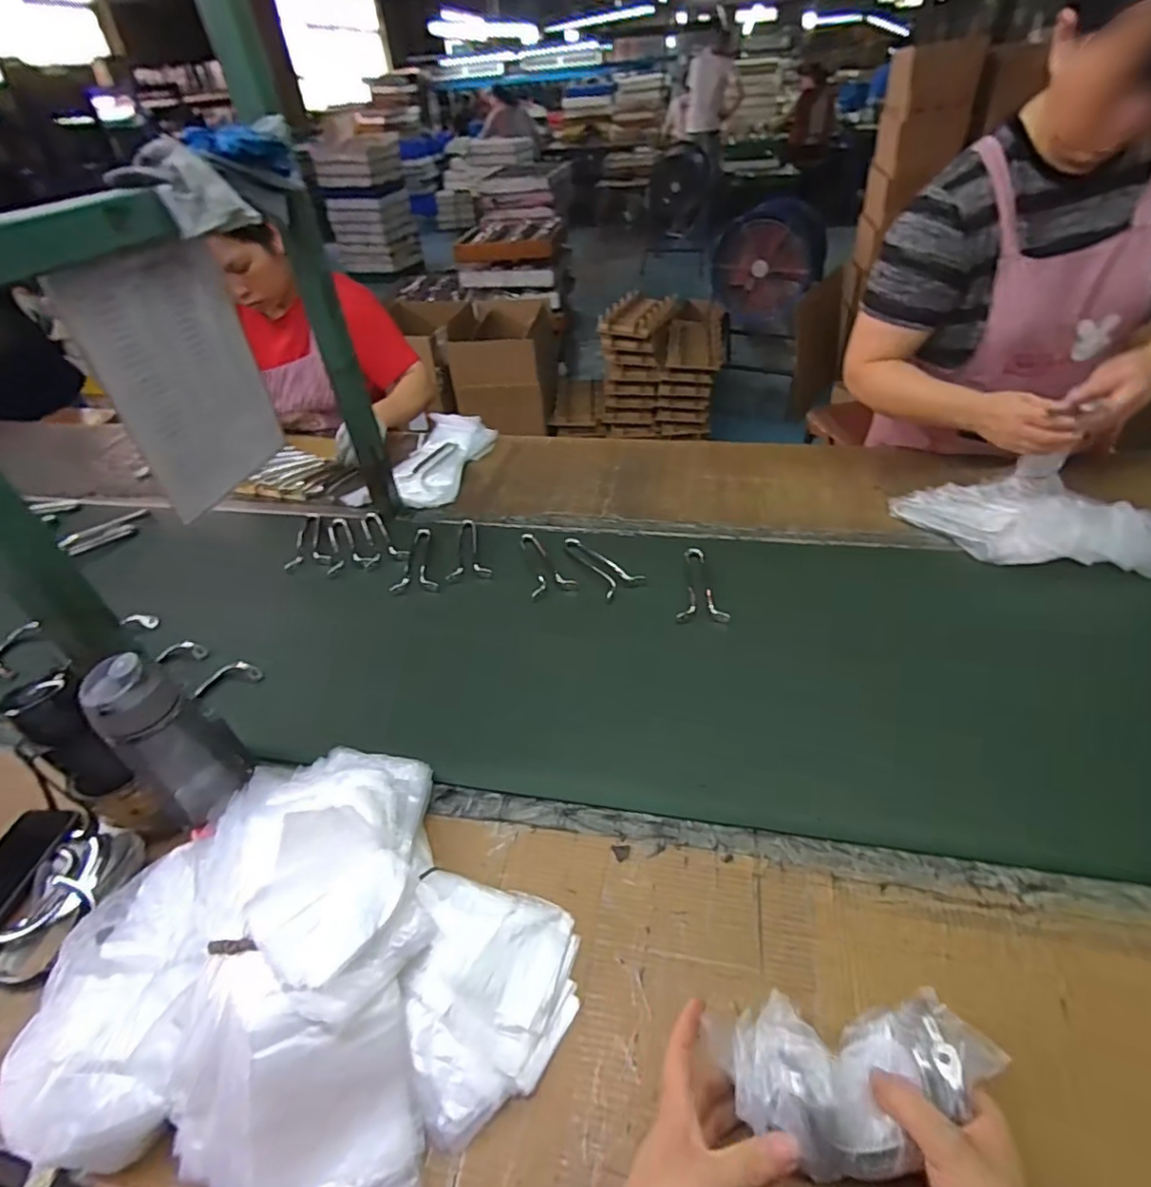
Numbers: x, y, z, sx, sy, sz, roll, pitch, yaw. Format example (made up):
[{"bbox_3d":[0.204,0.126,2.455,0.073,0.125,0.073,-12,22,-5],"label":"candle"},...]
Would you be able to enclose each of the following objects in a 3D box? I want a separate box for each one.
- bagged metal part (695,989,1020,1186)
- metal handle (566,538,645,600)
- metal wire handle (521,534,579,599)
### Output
[{"bbox_3d":[0.195,0.326,0.401,0.170,0.040,0.089,-10,39,2],"label":"bagged metal part"},{"bbox_3d":[0.030,-0.046,0.935,0.069,0.007,0.162,-28,45,-26],"label":"metal handle"},{"bbox_3d":[-0.057,-0.053,0.959,0.072,0.004,0.169,-15,41,-13],"label":"metal wire handle"}]

